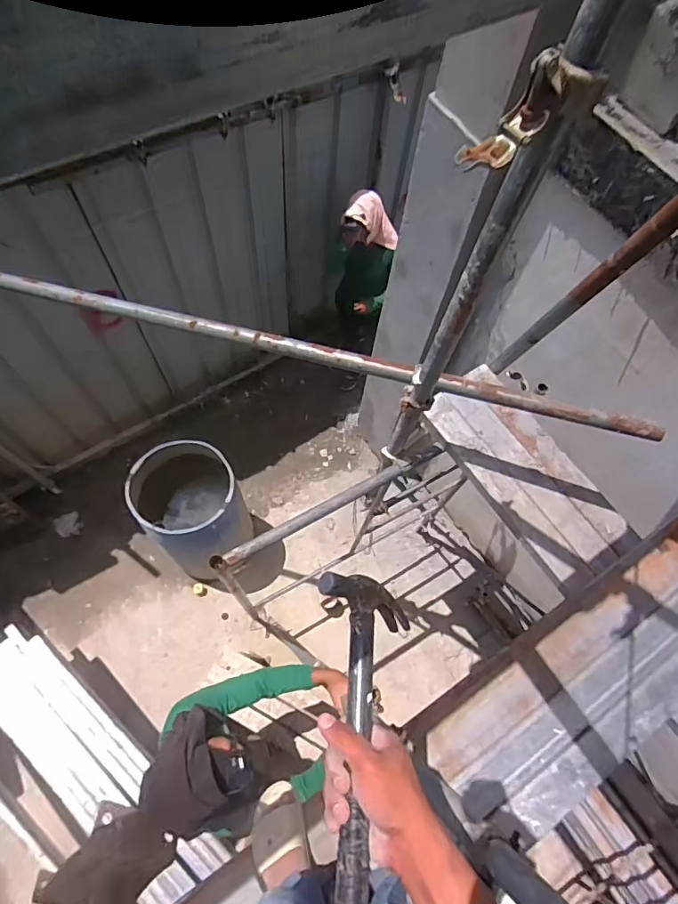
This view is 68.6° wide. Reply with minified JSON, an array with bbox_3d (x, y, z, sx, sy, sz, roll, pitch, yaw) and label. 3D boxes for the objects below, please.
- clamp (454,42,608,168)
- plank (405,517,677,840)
[{"bbox_3d":[0.218,-0.393,0.585,0.163,0.082,0.052,-33,64,28],"label":"clamp"},{"bbox_3d":[0.704,0.560,1.299,1.092,0.067,0.358,-30,70,-15],"label":"plank"}]

